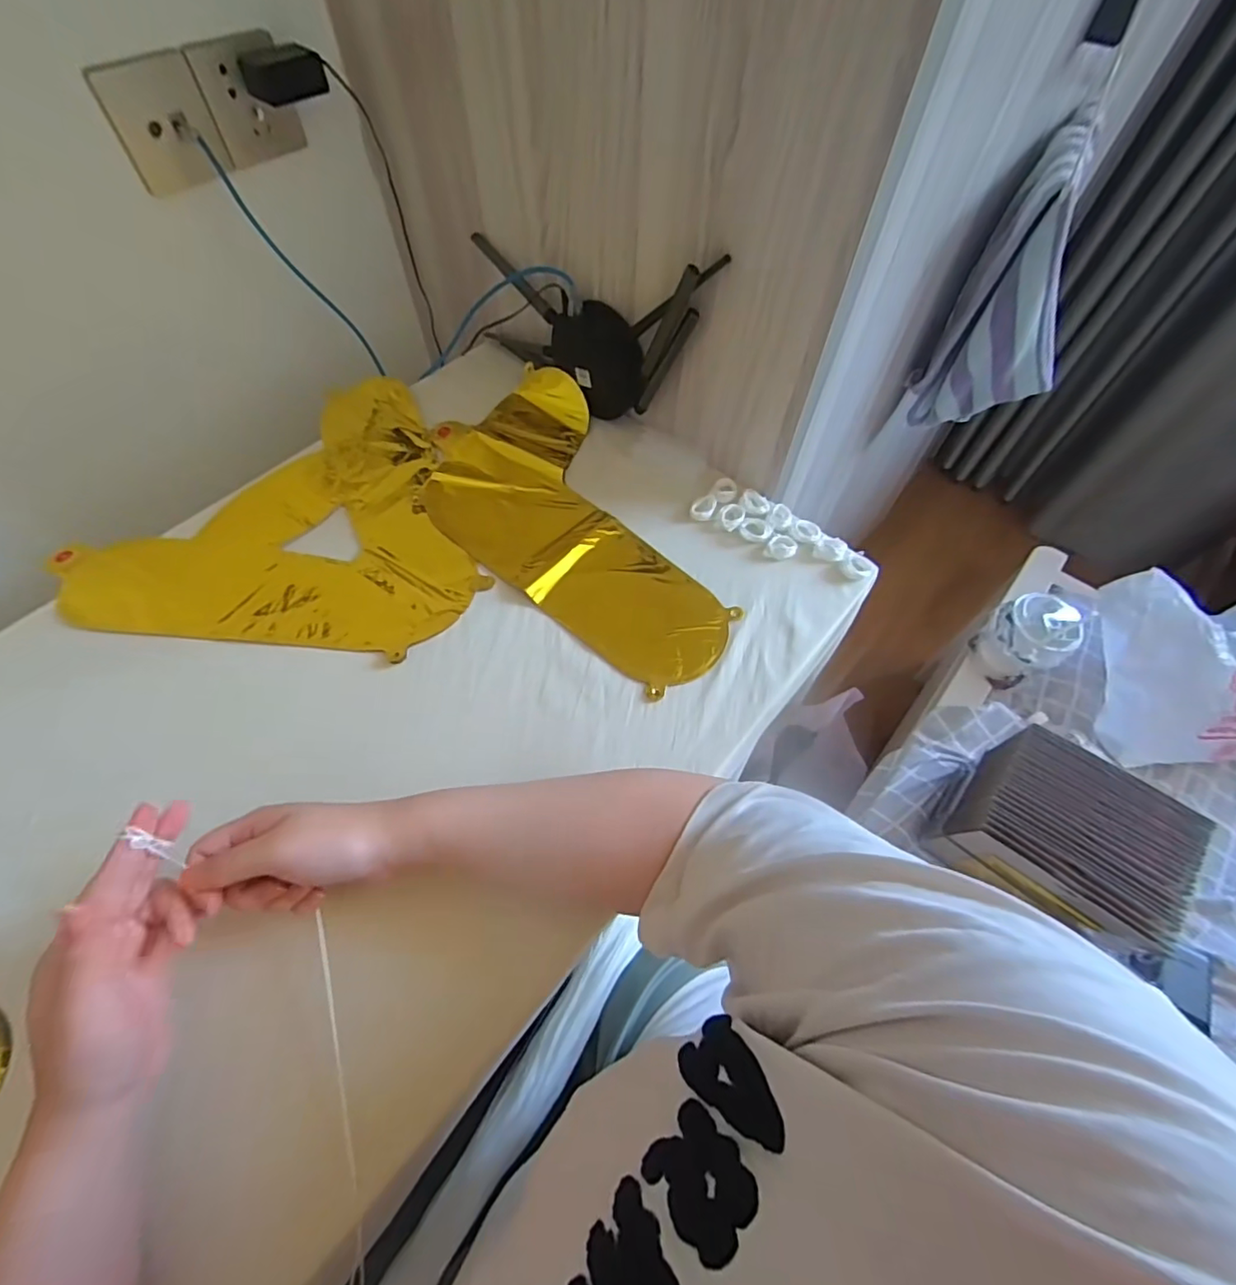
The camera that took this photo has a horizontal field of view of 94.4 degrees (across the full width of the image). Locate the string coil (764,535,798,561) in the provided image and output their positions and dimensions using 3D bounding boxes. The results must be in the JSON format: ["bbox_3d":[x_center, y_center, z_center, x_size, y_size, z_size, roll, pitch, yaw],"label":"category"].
[{"bbox_3d":[0.163,-0.095,0.571,0.028,0.011,0.030,0,61,-1],"label":"string coil"}]

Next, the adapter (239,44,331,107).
[{"bbox_3d":[-0.329,-0.560,0.564,0.077,0.037,0.025,-22,63,-13],"label":"adapter"}]

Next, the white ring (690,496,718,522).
[{"bbox_3d":[0.089,-0.139,0.594,0.024,0.010,0.031,13,61,7],"label":"white ring"}]

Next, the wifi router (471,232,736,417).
[{"bbox_3d":[-0.042,-0.346,0.601,0.311,0.189,0.039,40,67,19],"label":"wifi router"}]

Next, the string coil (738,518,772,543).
[{"bbox_3d":[0.140,-0.114,0.582,0.031,0.009,0.030,0,61,-1],"label":"string coil"}]

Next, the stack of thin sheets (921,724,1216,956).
[{"bbox_3d":[0.513,0.230,0.687,0.196,0.164,0.154,34,66,17],"label":"stack of thin sheets"}]

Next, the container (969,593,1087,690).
[{"bbox_3d":[0.594,-0.002,0.843,0.089,0.136,0.102,-31,66,-17],"label":"container"}]

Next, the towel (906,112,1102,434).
[{"bbox_3d":[0.460,-0.369,0.669,0.145,0.300,0.151,32,65,16],"label":"towel"}]

